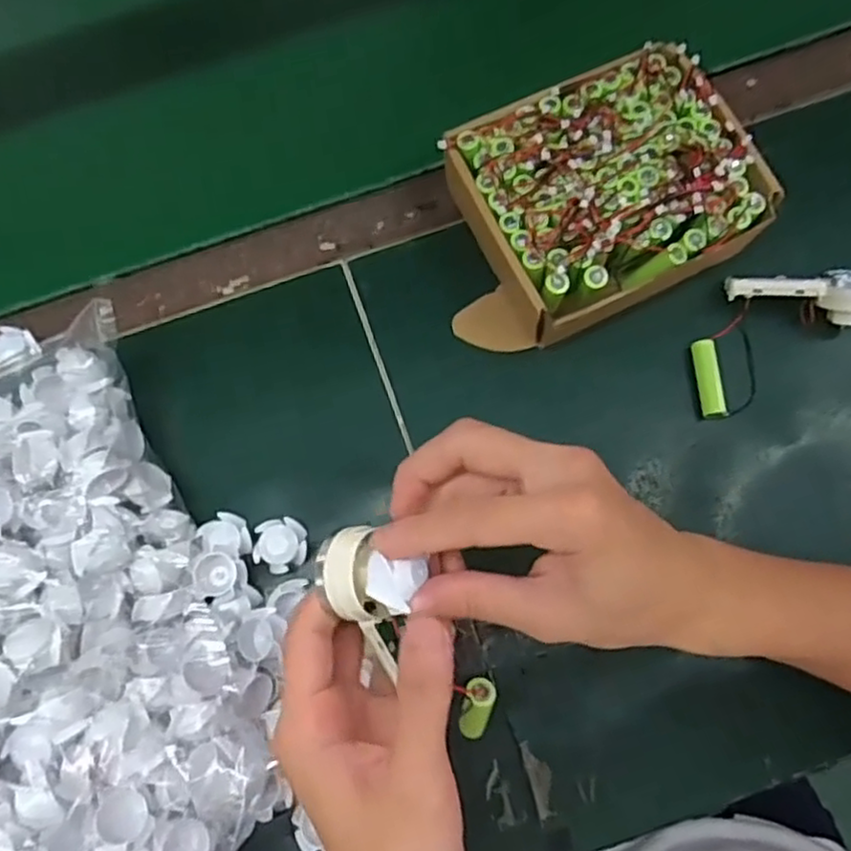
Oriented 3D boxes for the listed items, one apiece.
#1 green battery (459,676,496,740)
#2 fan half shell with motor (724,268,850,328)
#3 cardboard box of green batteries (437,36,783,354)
[{"bbox_3d":[0.027,0.146,0.364,0.016,0.051,0.015,15,51,5],"label":"green battery"},{"bbox_3d":[0.246,-0.089,0.460,0.090,0.040,0.033,16,77,5],"label":"fan half shell with motor"},{"bbox_3d":[0.104,-0.142,0.460,0.203,0.070,0.154,-26,77,-5],"label":"cardboard box of green batteries"}]

